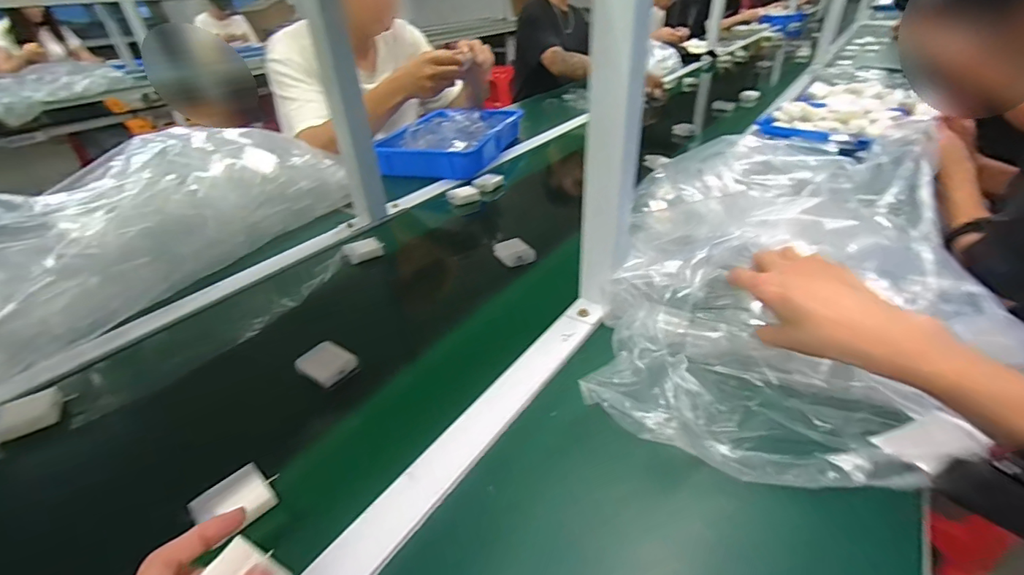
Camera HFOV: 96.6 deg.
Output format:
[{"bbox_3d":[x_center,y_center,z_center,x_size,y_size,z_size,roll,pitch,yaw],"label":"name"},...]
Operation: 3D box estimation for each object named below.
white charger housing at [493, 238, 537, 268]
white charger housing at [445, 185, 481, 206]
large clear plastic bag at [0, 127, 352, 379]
[{"bbox_3d":[0.004,-0.050,0.658,0.048,0.022,0.049,-21,38,-26],"label":"white charger housing"},{"bbox_3d":[-0.090,-0.171,0.847,0.062,0.025,0.031,-14,36,-17],"label":"white charger housing"},{"bbox_3d":[-0.576,-0.070,0.626,0.292,0.168,0.654,13,37,21],"label":"large clear plastic bag"}]

